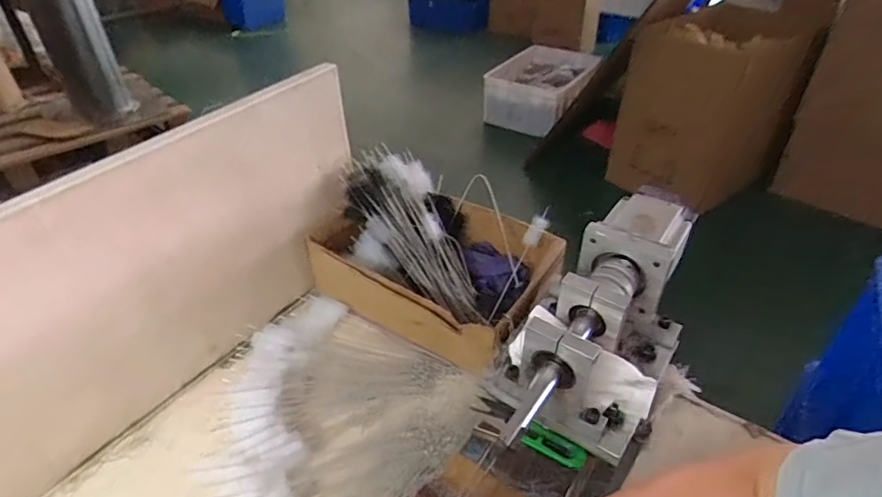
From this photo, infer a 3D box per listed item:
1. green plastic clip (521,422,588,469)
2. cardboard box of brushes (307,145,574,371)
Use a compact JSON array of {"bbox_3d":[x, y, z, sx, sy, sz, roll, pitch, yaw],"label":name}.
[{"bbox_3d":[0.105,0.182,0.487,0.059,0.004,0.024,23,74,34],"label":"green plastic clip"},{"bbox_3d":[-0.004,0.011,0.668,0.285,0.146,0.192,23,44,26],"label":"cardboard box of brushes"}]

